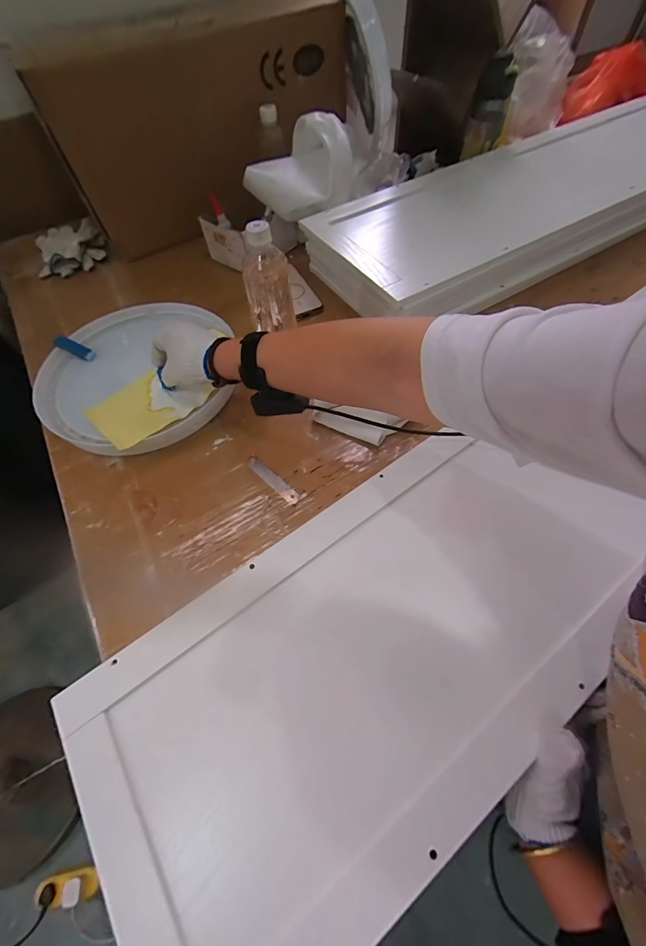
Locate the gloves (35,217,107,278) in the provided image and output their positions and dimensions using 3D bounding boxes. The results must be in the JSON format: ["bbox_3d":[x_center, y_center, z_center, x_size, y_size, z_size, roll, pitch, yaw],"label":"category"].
[{"bbox_3d":[-0.567,-0.513,0.773,0.147,0.042,0.194,-25,61,-10],"label":"gloves"}]

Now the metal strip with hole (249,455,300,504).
[{"bbox_3d":[-0.068,0.008,0.460,0.096,0.004,0.017,39,70,26],"label":"metal strip with hole"}]

